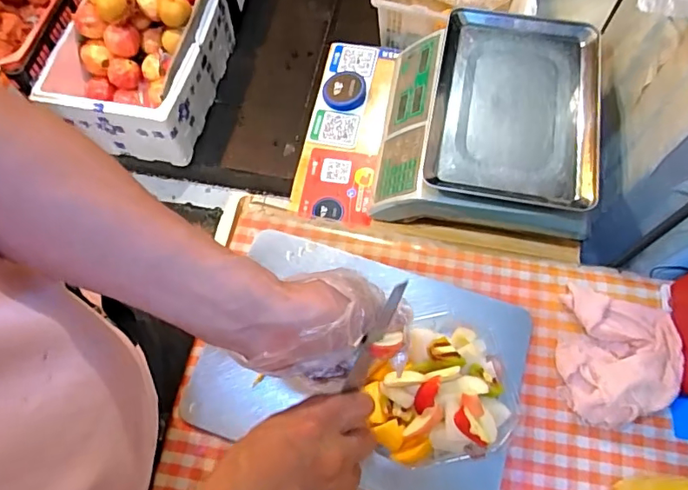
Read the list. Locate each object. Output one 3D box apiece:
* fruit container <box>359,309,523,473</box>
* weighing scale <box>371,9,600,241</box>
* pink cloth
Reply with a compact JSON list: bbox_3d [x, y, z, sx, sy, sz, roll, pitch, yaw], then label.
[{"bbox_3d":[0.102,0.143,0.528,0.151,0.061,0.145,-9,67,-3],"label":"fruit container"},{"bbox_3d":[0.223,-0.199,0.808,0.311,0.105,0.347,8,67,5],"label":"weighing scale"},{"bbox_3d":[0.295,0.120,0.550,0.115,0.040,0.146,17,68,8],"label":"pink cloth"}]

